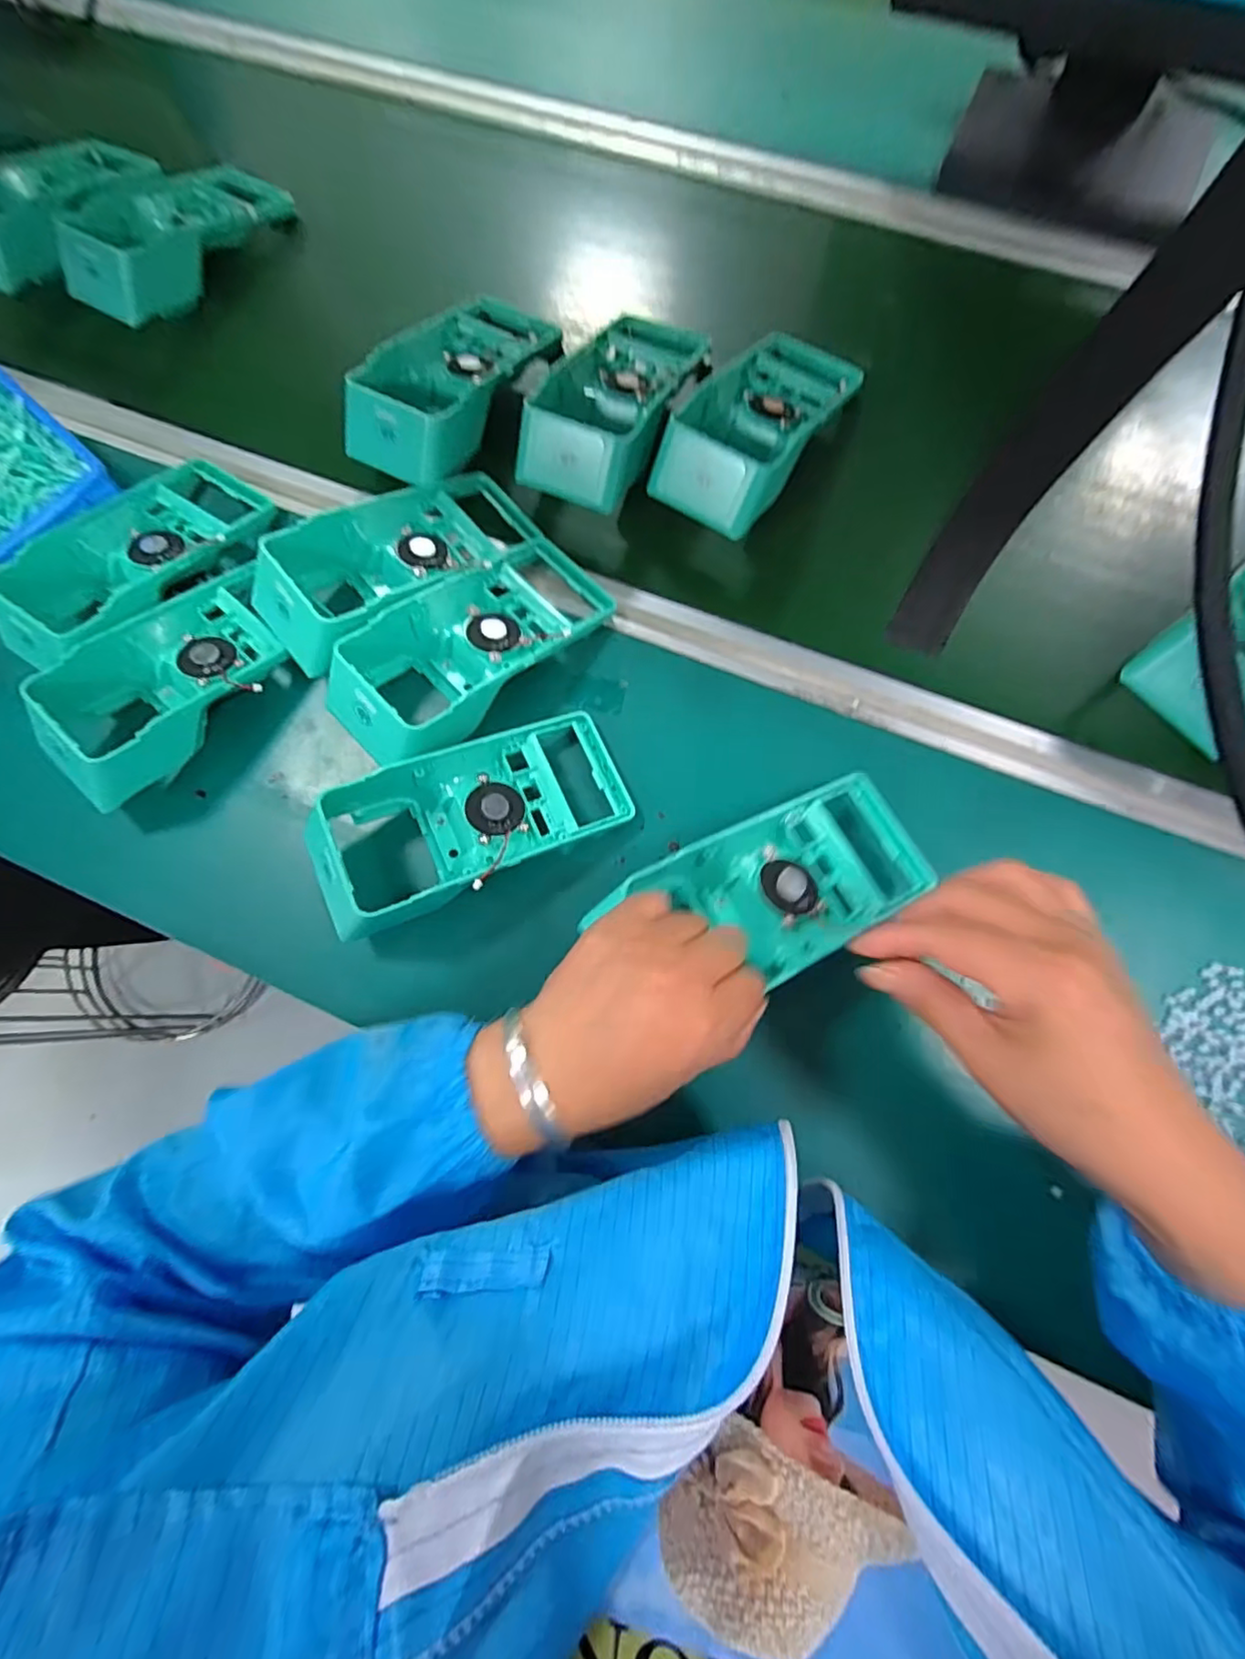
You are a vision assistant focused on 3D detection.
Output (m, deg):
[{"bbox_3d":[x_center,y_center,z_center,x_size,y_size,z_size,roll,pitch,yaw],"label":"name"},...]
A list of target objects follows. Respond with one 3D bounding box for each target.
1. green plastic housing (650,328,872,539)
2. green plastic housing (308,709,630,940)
[{"bbox_3d":[0.099,-0.294,0.447,0.091,0.057,0.198,31,78,9],"label":"green plastic housing"},{"bbox_3d":[-0.091,-0.007,0.371,0.185,0.045,0.084,-25,76,-5],"label":"green plastic housing"}]

